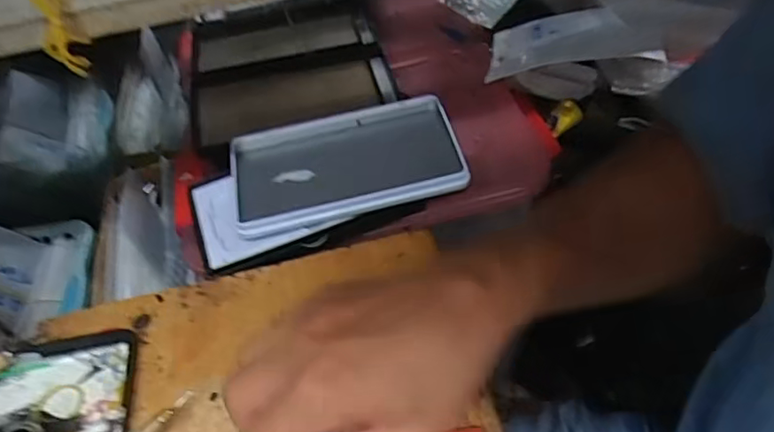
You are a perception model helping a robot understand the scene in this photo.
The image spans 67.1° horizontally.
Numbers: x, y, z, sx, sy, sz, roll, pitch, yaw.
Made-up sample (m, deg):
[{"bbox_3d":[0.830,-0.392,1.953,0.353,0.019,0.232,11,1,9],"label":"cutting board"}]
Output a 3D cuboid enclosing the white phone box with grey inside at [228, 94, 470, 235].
[{"bbox_3d":[-0.035,-0.045,0.470,0.181,0.021,0.103,-12,49,-4],"label":"white phone box with grey inside"}]

